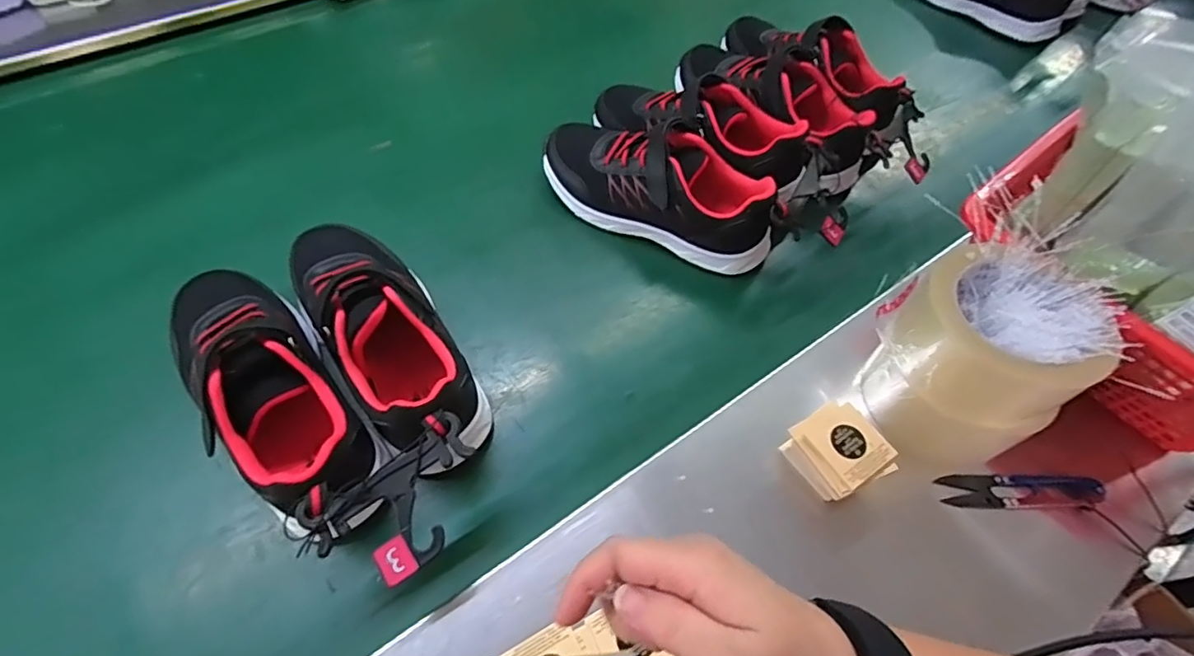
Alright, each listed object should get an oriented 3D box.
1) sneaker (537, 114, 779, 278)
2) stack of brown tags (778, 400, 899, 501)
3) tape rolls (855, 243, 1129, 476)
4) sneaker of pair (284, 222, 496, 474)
[{"bbox_3d":[0.055,-0.130,0.518,0.231,0.091,0.074,22,57,13],"label":"sneaker"},{"bbox_3d":[0.164,0.084,0.380,0.050,0.031,0.054,-24,59,-18],"label":"stack of brown tags"},{"bbox_3d":[0.251,0.026,0.387,0.102,0.143,0.108,-37,64,-24],"label":"tape rolls"},{"bbox_3d":[-0.152,0.005,0.423,0.090,0.087,0.247,-31,62,-21],"label":"sneaker of pair"}]

